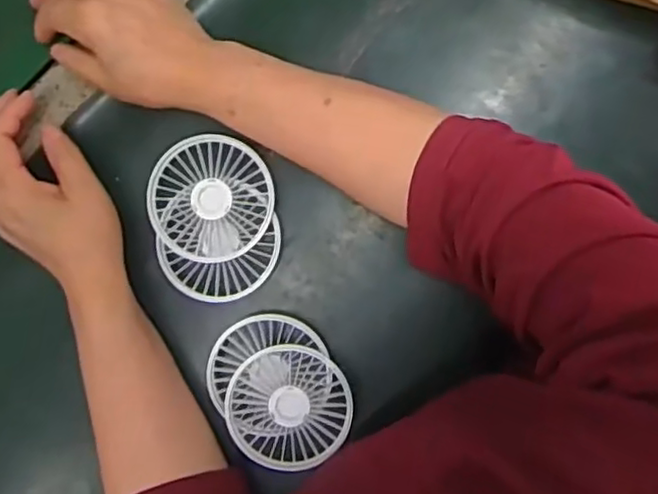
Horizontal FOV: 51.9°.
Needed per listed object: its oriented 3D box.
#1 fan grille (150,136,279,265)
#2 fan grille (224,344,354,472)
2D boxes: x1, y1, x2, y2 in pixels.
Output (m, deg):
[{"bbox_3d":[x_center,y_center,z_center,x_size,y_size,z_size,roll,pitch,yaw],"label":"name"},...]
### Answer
[{"bbox_3d":[-0.084,-0.035,0.490,0.087,0.015,0.087,0,94,4],"label":"fan grille"},{"bbox_3d":[-0.028,0.114,0.485,0.084,0.022,0.085,0,94,4],"label":"fan grille"}]

